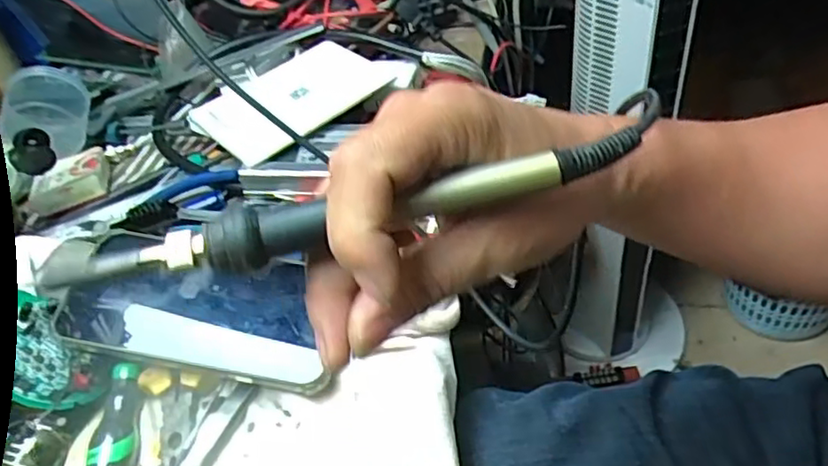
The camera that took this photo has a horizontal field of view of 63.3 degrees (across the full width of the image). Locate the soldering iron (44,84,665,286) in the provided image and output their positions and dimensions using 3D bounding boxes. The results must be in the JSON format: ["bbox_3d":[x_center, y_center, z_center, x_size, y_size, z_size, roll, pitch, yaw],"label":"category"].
[{"bbox_3d":[-0.015,-0.011,0.221,0.208,0.017,0.020,-14,47,-5],"label":"soldering iron"}]

